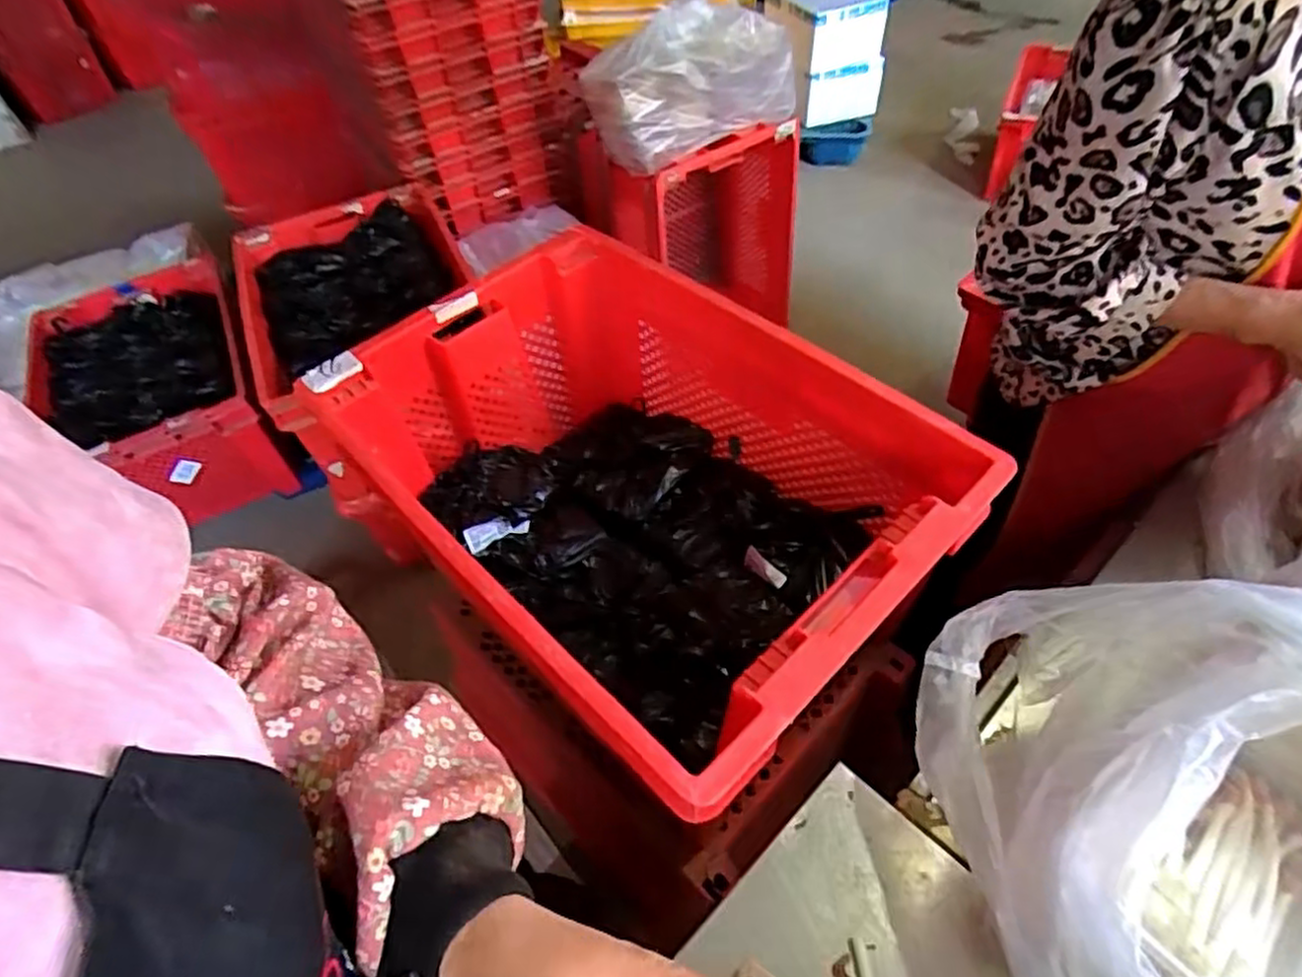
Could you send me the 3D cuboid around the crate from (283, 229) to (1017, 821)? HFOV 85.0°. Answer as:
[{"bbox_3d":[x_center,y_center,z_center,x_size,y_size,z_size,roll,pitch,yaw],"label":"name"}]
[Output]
[{"bbox_3d":[-0.019,0.005,0.799,0.430,0.273,0.613,-38,58,-24],"label":"crate"}]

